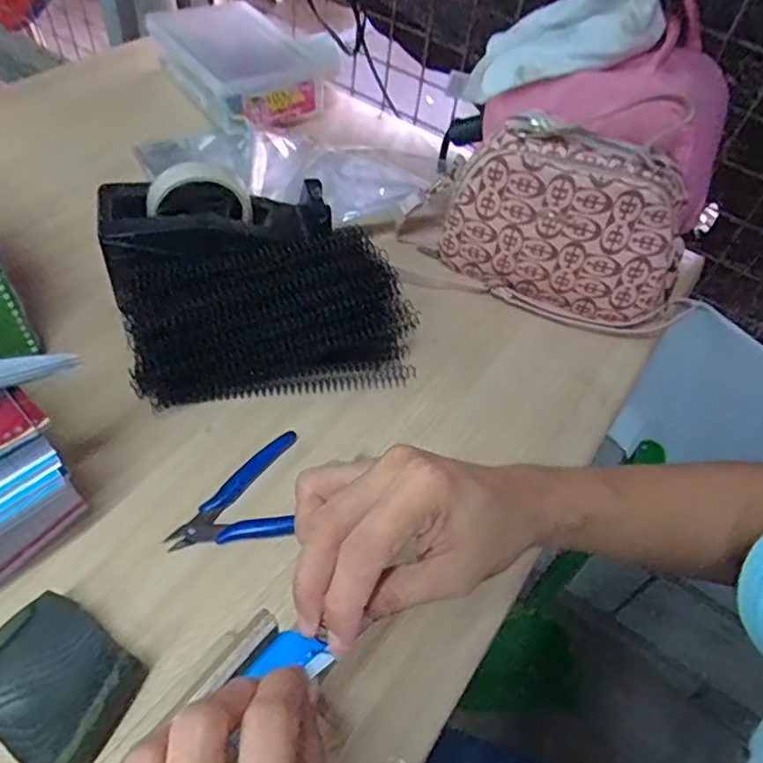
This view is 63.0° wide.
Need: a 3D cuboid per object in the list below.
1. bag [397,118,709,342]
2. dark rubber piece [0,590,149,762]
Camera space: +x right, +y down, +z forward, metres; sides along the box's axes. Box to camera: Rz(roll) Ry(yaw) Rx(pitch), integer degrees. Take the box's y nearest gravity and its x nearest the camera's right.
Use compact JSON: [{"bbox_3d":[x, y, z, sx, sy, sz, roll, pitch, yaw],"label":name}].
[{"bbox_3d":[0.165,-0.153,0.595,0.274,0.149,0.092,19,51,7],"label":"bag"},{"bbox_3d":[-0.184,0.174,0.357,0.089,0.031,0.071,31,53,18],"label":"dark rubber piece"}]

